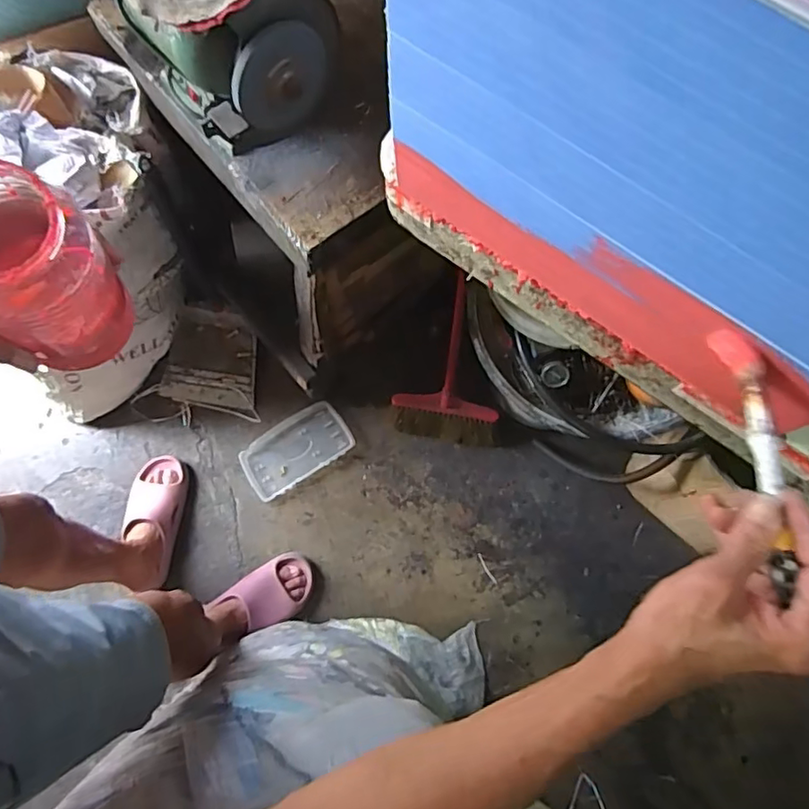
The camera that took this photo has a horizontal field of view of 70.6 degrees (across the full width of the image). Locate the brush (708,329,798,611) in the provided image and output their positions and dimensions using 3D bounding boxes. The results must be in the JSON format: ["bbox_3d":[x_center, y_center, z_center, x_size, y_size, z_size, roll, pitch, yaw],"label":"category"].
[{"bbox_3d":[0.211,0.027,0.337,0.020,0.022,0.157,-1,68,0],"label":"brush"}]

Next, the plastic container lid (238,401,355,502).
[{"bbox_3d":[-0.252,0.105,1.312,0.247,0.015,0.138,-33,79,-6],"label":"plastic container lid"}]

